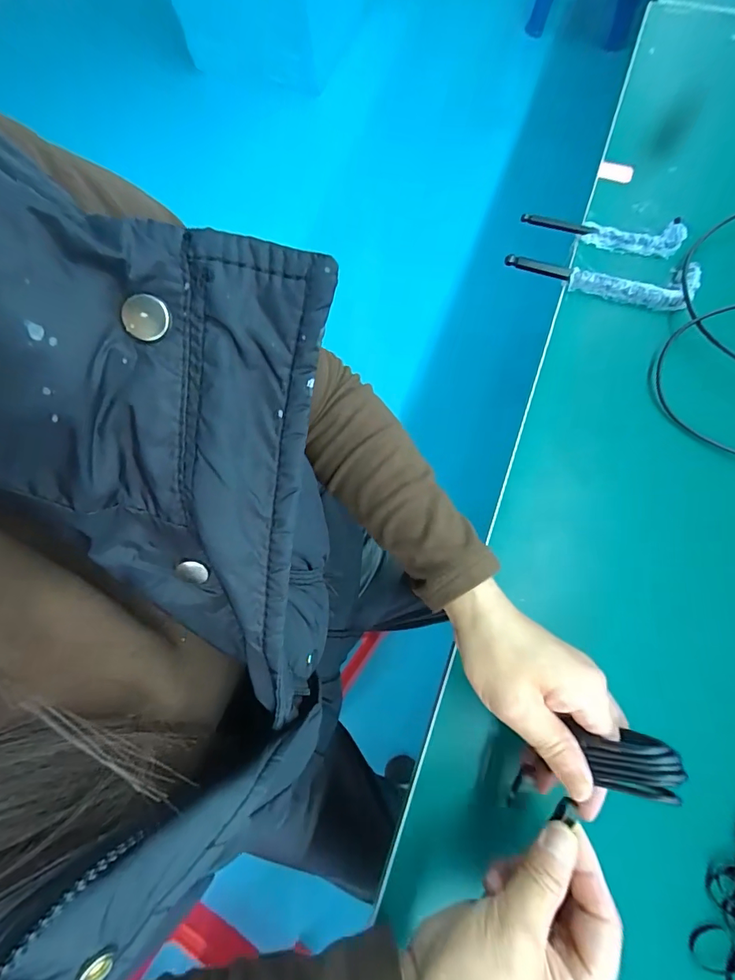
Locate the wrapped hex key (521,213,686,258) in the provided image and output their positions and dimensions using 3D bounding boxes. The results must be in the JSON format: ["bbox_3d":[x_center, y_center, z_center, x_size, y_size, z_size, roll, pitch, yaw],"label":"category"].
[{"bbox_3d":[0.246,-0.270,0.449,0.159,0.014,0.043,9,73,6],"label":"wrapped hex key"}]

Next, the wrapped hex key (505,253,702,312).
[{"bbox_3d":[0.233,-0.217,0.430,0.181,0.023,0.044,16,74,8],"label":"wrapped hex key"}]

